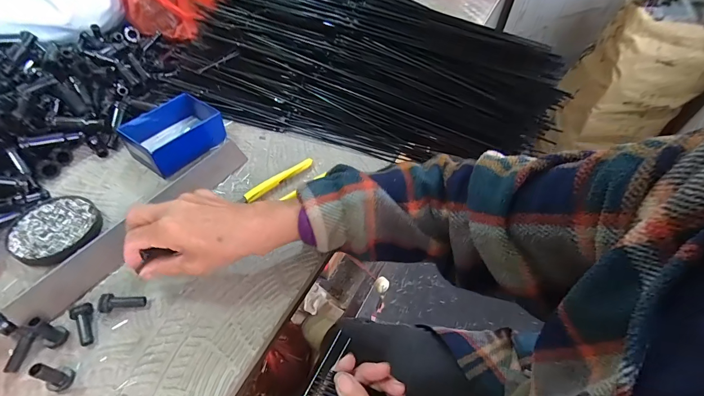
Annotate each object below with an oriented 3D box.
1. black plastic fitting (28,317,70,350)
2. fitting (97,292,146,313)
[{"bbox_3d":[-0.264,0.116,0.295,0.015,0.037,0.017,19,52,12],"label":"black plastic fitting"},{"bbox_3d":[-0.220,0.100,0.327,0.040,0.010,0.015,-3,51,-6],"label":"fitting"}]

